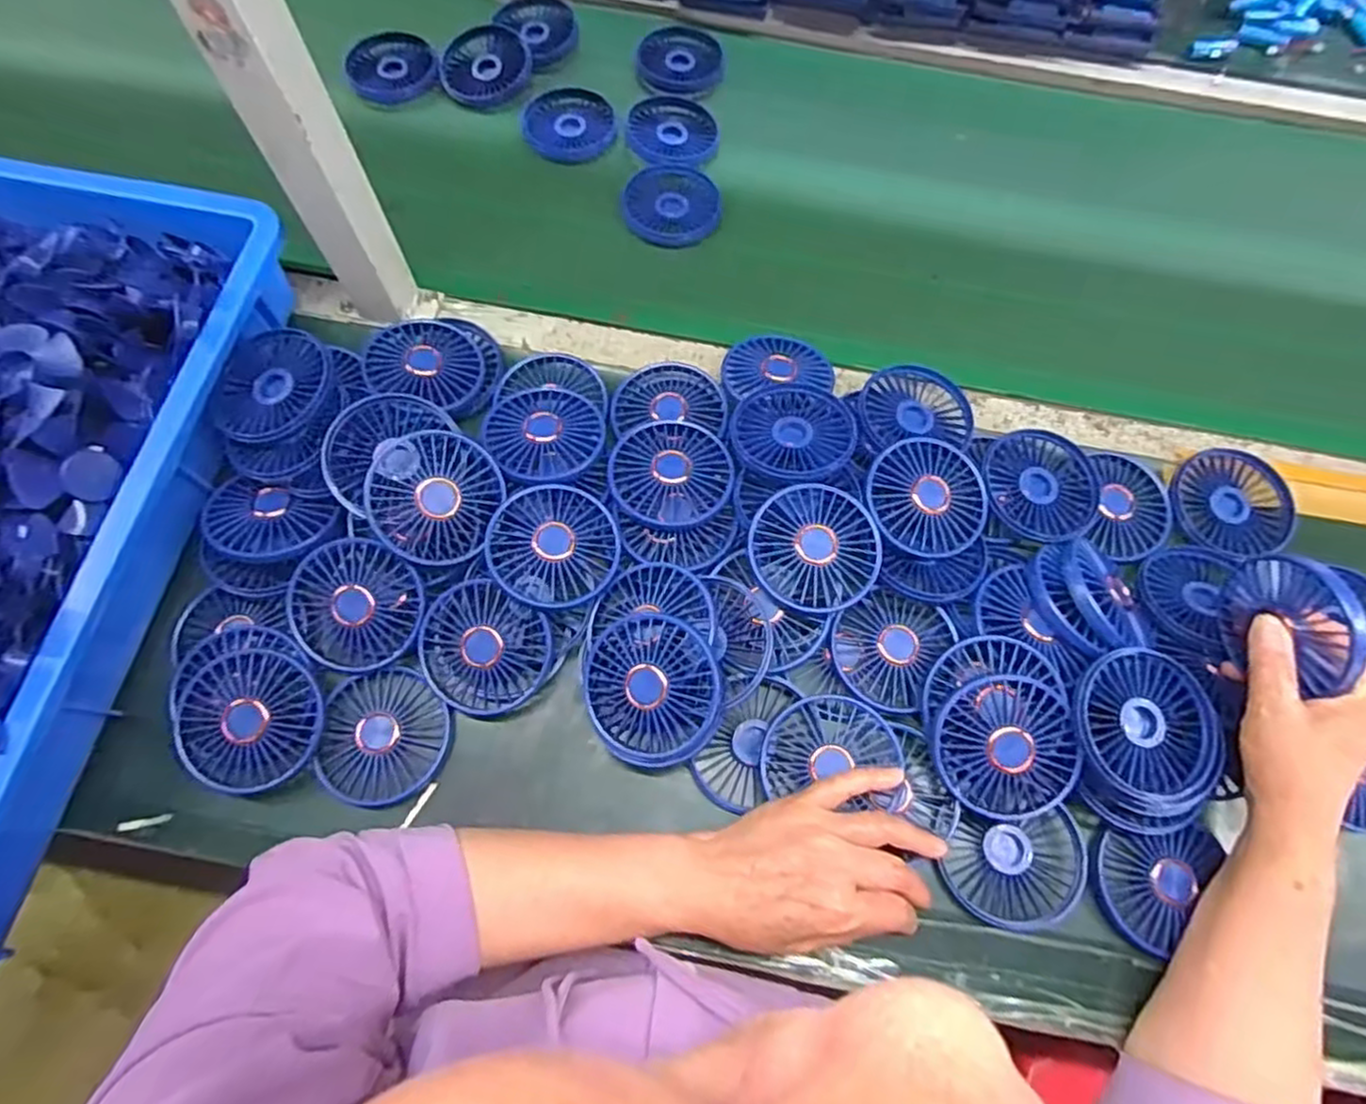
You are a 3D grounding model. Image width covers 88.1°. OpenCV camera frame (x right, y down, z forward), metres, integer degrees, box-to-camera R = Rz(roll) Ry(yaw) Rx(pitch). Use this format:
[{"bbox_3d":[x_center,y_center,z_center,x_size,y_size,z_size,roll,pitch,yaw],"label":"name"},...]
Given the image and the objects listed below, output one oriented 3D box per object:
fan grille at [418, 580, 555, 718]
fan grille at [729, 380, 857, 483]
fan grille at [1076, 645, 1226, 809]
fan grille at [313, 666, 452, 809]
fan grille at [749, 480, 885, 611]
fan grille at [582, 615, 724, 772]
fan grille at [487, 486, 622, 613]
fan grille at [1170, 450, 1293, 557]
[{"bbox_3d":[-0.135,0.065,0.473,0.087,0.028,0.078,28,69,9],"label":"fan grille"},{"bbox_3d":[0.081,-0.090,0.517,0.088,0.020,0.087,1,68,-2],"label":"fan grille"},{"bbox_3d":[0.289,0.109,0.440,0.094,0.013,0.089,1,78,-6],"label":"fan grille"},{"bbox_3d":[-0.195,0.120,0.465,0.080,0.025,0.085,1,68,-2],"label":"fan grille"},{"bbox_3d":[0.089,-0.004,0.474,0.085,0.021,0.080,1,68,-2],"label":"fan grille"},{"bbox_3d":[-0.020,0.087,0.446,0.089,0.019,0.093,0,91,17],"label":"fan grille"},{"bbox_3d":[-0.088,-0.004,0.483,0.086,0.025,0.084,1,68,-2],"label":"fan grille"},{"bbox_3d":[0.421,-0.039,0.542,0.088,0.014,0.085,-36,73,-15],"label":"fan grille"}]

